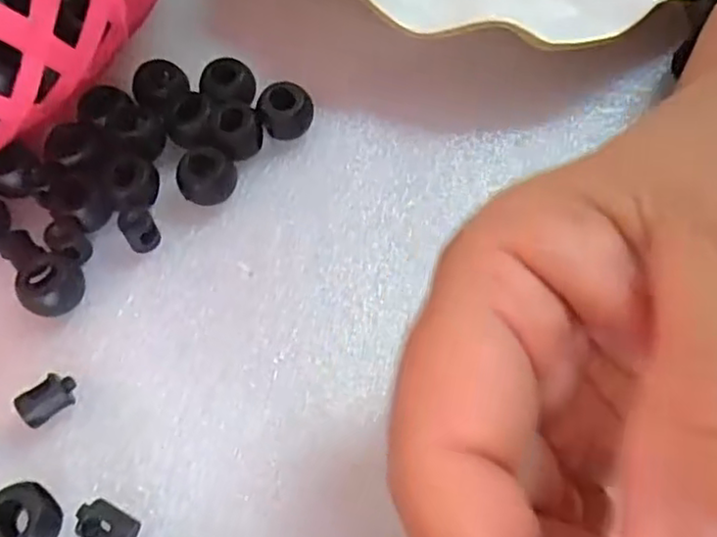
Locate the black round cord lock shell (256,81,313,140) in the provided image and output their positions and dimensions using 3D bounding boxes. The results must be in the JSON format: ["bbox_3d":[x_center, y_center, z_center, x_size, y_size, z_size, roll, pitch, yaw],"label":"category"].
[{"bbox_3d":[-0.023,-0.050,0.216,0.017,0.014,0.013,-12,64,-4],"label":"black round cord lock shell"}]

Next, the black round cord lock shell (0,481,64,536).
[{"bbox_3d":[-0.081,0.062,0.165,0.015,0.015,0.017,5,64,3],"label":"black round cord lock shell"}]

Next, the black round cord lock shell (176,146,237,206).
[{"bbox_3d":[-0.046,-0.028,0.208,0.017,0.013,0.015,-18,65,-7],"label":"black round cord lock shell"}]

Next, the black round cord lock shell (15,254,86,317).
[{"bbox_3d":[-0.087,0.006,0.193,0.016,0.013,0.015,-1,64,1],"label":"black round cord lock shell"}]

